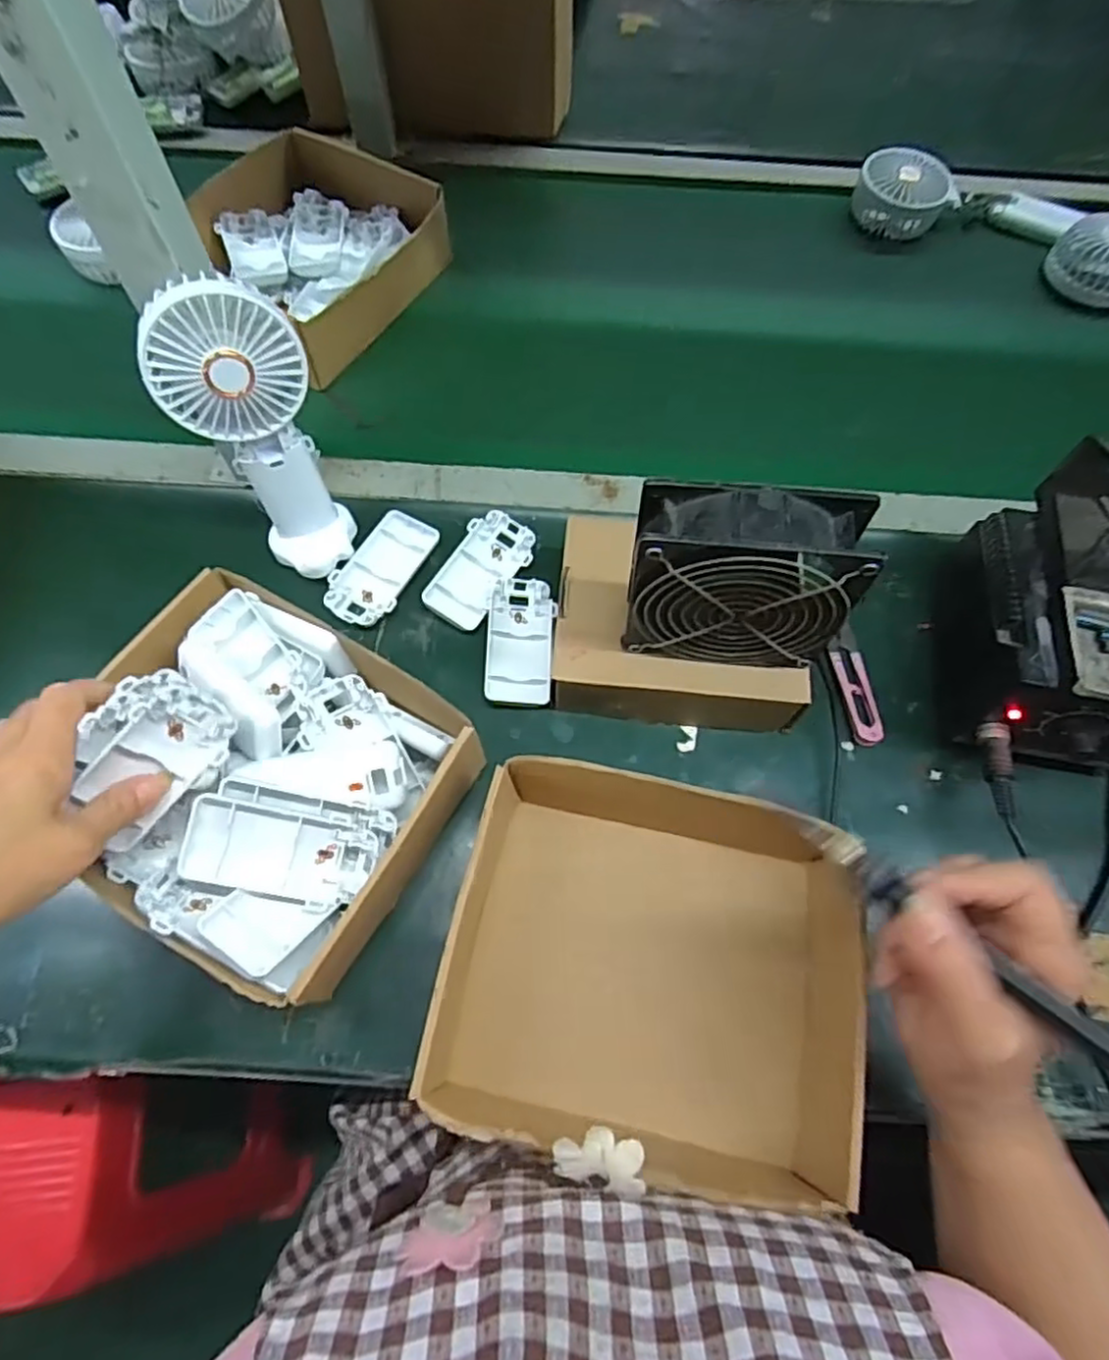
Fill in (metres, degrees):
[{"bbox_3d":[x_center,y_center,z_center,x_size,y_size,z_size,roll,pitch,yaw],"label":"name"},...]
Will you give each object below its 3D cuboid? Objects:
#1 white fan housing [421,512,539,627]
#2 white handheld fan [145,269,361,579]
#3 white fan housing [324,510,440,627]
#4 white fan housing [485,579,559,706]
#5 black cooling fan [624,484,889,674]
[{"bbox_3d":[-0.054,-0.083,0.516,0.050,0.017,0.095,31,69,11],"label":"white fan housing"},{"bbox_3d":[-0.184,-0.146,0.446,0.085,0.183,0.081,-27,70,-13],"label":"white handheld fan"},{"bbox_3d":[-0.129,-0.083,0.514,0.050,0.012,0.098,23,68,8],"label":"white fan housing"},{"bbox_3d":[-0.024,-0.028,0.490,0.047,0.016,0.097,5,66,0],"label":"white fan housing"},{"bbox_3d":[0.102,-0.057,0.391,0.118,0.109,0.047,5,66,0],"label":"black cooling fan"}]

